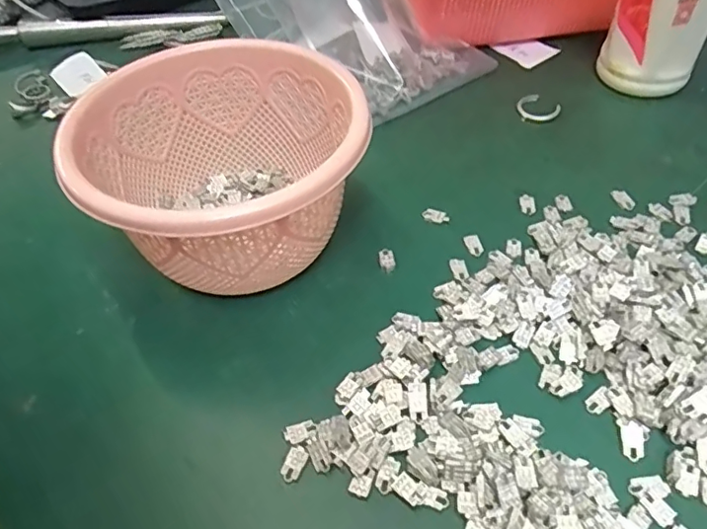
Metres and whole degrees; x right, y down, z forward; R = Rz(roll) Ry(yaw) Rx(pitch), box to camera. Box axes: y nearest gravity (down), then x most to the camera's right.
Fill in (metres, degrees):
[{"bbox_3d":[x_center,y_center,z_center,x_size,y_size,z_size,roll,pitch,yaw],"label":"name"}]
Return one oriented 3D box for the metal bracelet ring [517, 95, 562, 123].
[{"bbox_3d":[0.136,-0.116,0.412,0.029,0.004,0.030,-2,49,2],"label":"metal bracelet ring"}]

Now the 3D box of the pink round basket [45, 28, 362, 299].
[{"bbox_3d":[-0.066,-0.045,0.304,0.134,0.089,0.146,-2,49,2],"label":"pink round basket"}]

